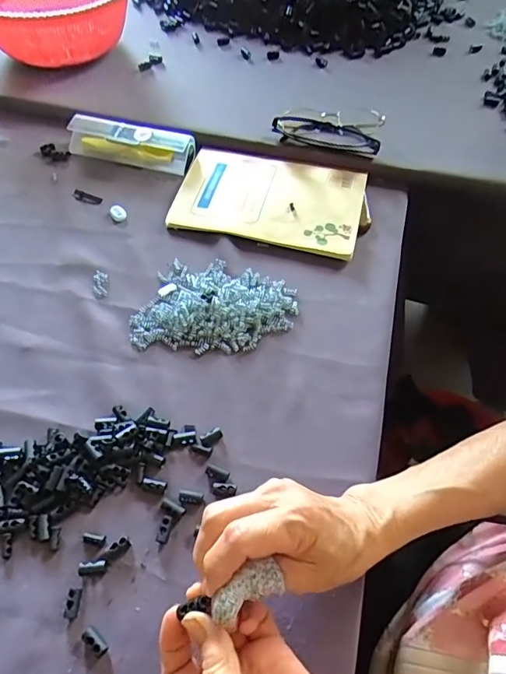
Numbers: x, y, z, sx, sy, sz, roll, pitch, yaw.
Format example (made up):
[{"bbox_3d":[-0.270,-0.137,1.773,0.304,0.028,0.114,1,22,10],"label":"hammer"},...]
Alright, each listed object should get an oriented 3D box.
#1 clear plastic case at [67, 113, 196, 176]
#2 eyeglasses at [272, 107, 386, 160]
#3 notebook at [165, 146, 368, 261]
[{"bbox_3d":[-0.150,-0.243,0.578,0.153,0.031,0.045,16,58,10],"label":"clear plastic case"},{"bbox_3d":[0.091,-0.254,0.575,0.126,0.034,0.058,12,57,7],"label":"eyeglasses"},{"bbox_3d":[0.018,-0.162,0.535,0.208,0.019,0.137,13,57,8],"label":"notebook"}]

